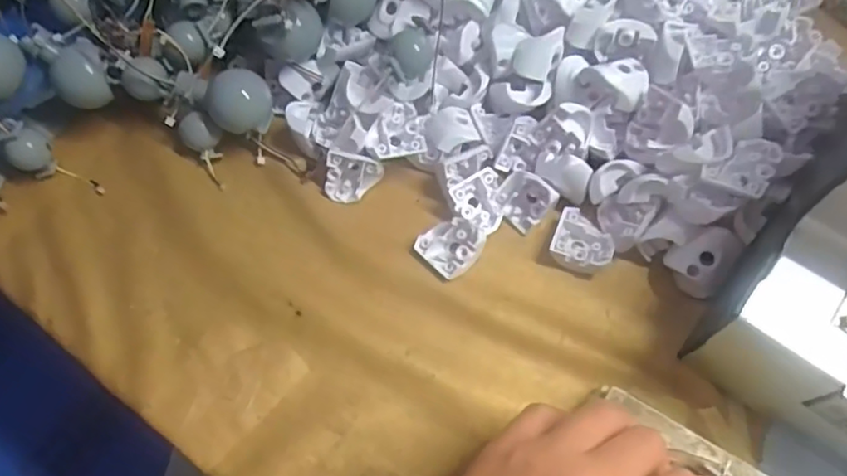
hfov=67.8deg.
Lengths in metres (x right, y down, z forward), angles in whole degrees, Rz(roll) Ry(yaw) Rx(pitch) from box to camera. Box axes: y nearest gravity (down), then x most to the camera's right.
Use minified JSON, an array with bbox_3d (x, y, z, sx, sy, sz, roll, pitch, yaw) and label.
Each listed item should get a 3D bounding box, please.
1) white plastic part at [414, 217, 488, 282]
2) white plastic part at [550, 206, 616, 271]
[{"bbox_3d":[0.014,0.003,0.348,0.033,0.016,0.029,38,74,18],"label":"white plastic part"},{"bbox_3d":[0.089,0.003,0.350,0.032,0.013,0.032,19,69,11],"label":"white plastic part"}]

